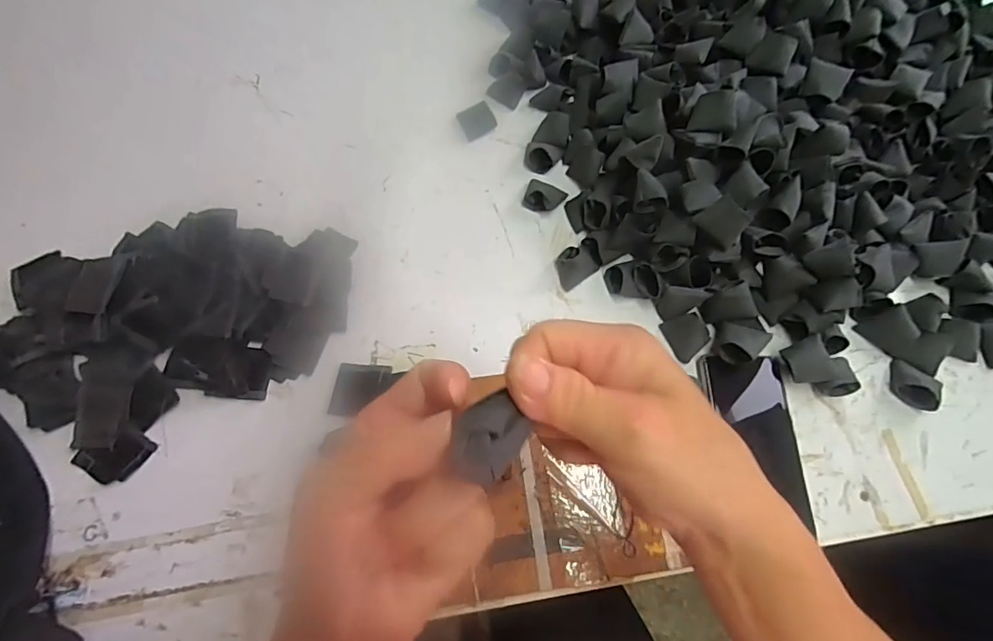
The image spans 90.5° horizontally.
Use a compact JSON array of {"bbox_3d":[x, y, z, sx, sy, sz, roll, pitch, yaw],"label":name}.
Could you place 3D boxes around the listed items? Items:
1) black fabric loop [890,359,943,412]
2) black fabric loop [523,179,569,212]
[{"bbox_3d":[0.384,0.058,0.450,0.041,0.022,0.040,34,71,13],"label":"black fabric loop"},{"bbox_3d":[0.052,-0.137,0.529,0.042,0.019,0.036,20,68,7],"label":"black fabric loop"}]

